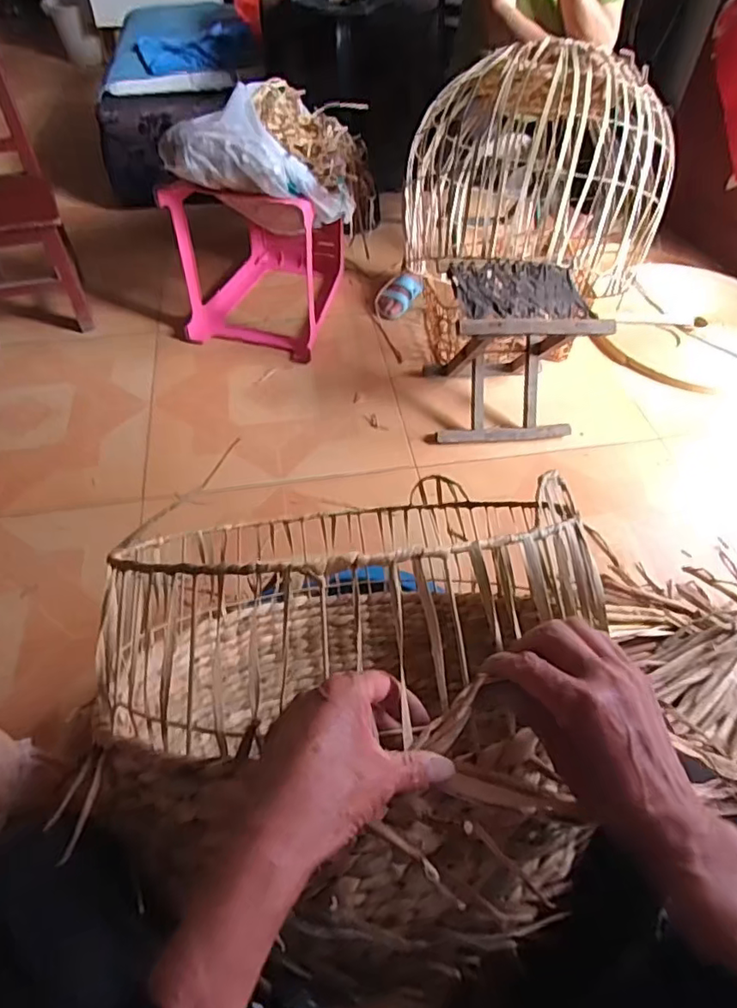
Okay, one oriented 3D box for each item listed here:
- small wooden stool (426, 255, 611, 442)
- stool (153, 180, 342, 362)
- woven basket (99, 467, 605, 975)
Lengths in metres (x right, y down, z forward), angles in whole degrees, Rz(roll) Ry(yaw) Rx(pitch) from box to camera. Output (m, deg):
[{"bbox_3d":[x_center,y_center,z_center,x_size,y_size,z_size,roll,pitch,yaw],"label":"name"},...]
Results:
[{"bbox_3d":[0.318,-0.349,1.294,0.308,0.314,0.283,-1,53,-3],"label":"small wooden stool"},{"bbox_3d":[-0.280,-0.697,1.505,0.366,0.365,0.464,11,53,7],"label":"stool"},{"bbox_3d":[-0.014,0.154,0.631,0.460,0.299,0.548,-12,9,-11],"label":"woven basket"}]

